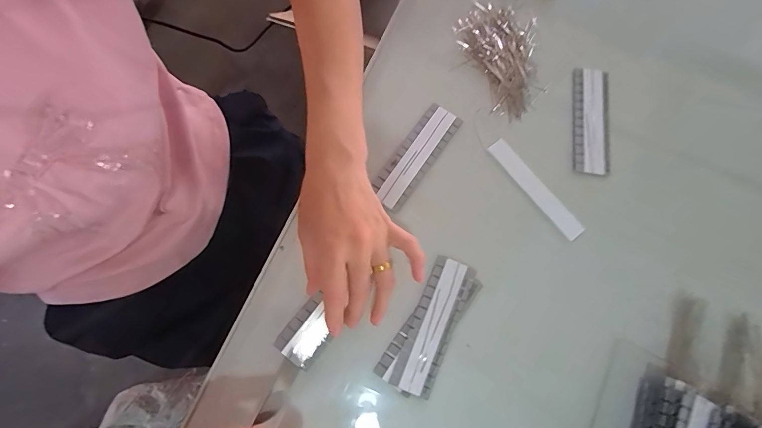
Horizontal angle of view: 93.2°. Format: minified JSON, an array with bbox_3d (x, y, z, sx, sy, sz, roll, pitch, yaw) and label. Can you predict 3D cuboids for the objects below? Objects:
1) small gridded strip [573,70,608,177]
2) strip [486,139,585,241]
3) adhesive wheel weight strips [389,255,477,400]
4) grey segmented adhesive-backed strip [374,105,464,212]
[{"bbox_3d":[0.230,-0.100,0.391,0.039,0.009,0.120,7,76,0],"label":"small gridded strip"},{"bbox_3d":[0.158,-0.027,0.370,0.022,0.004,0.123,-37,80,-10],"label":"strip"},{"bbox_3d":[0.050,0.104,0.337,0.039,0.006,0.124,23,77,4],"label":"adhesive wheel weight strips"},{"bbox_3d":[0.037,-0.061,0.377,0.038,0.004,0.123,34,77,7],"label":"grey segmented adhesive-backed strip"}]

